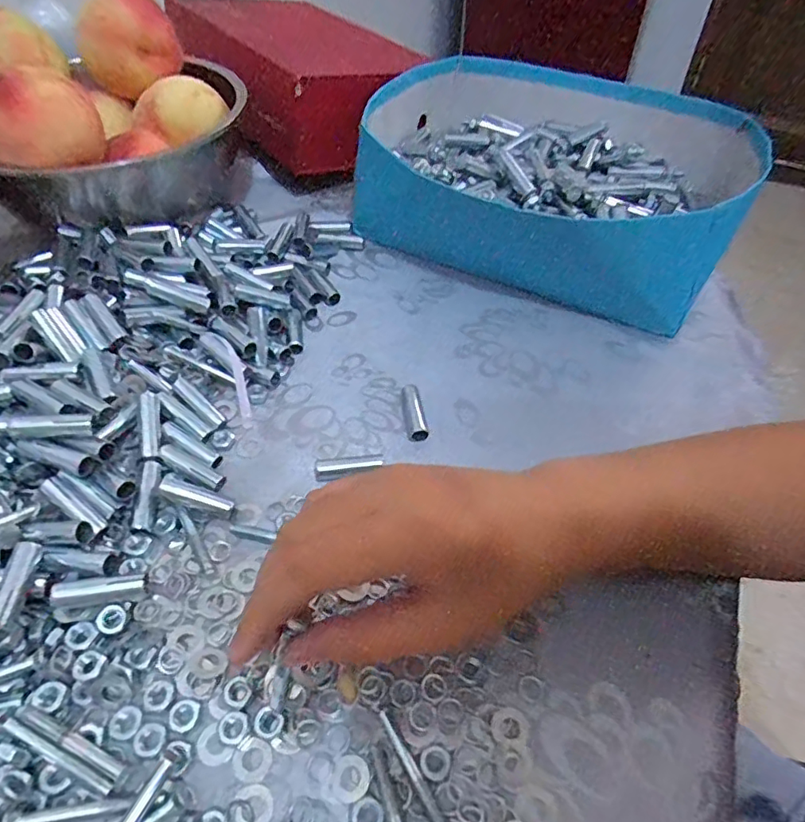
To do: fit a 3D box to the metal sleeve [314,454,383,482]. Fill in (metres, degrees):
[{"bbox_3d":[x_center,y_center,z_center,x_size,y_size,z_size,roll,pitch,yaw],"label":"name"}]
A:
[{"bbox_3d":[-0.031,0.033,0.325,0.039,0.011,0.013,-3,49,-4],"label":"metal sleeve"}]

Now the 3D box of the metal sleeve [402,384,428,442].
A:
[{"bbox_3d":[0.006,0.001,0.353,0.012,0.011,0.041,-7,50,-7],"label":"metal sleeve"}]

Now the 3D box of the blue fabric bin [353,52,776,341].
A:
[{"bbox_3d":[0.121,-0.205,0.481,0.280,0.093,0.222,18,51,14],"label":"blue fabric bin"}]

